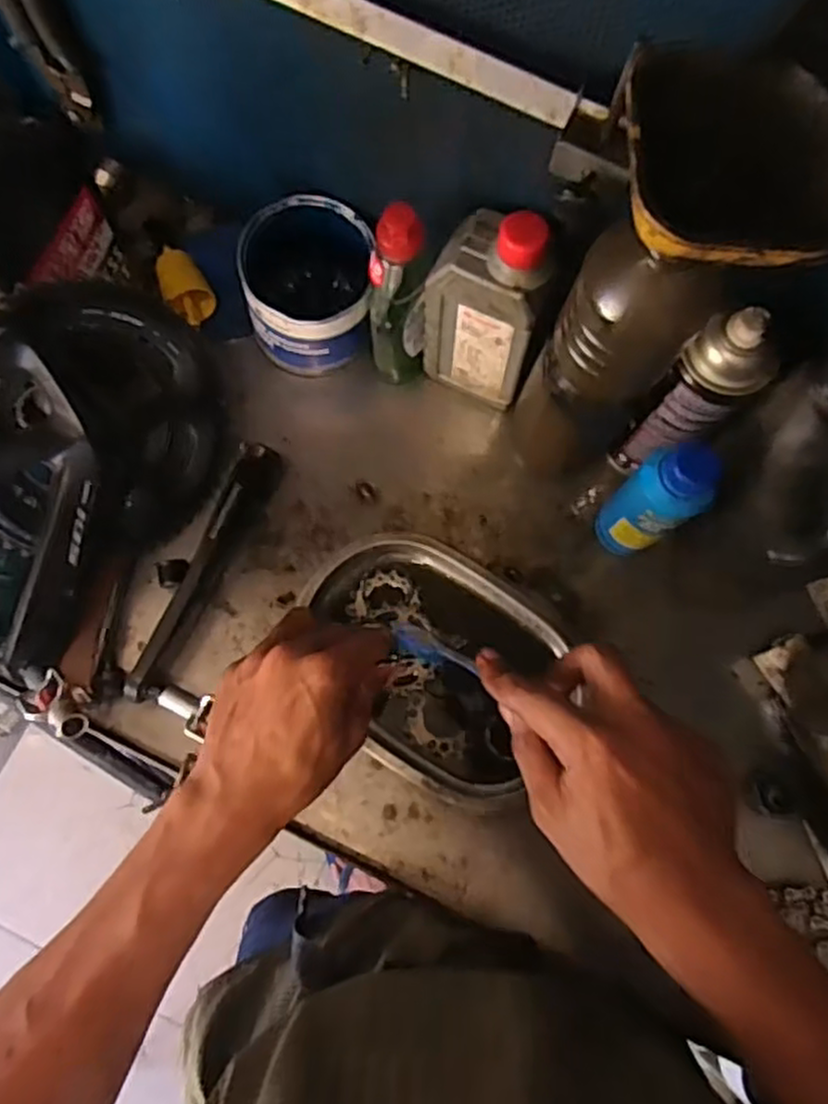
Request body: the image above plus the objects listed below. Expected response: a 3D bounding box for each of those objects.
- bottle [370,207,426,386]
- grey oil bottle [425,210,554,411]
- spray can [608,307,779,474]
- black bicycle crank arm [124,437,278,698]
[{"bbox_3d":[-0.013,-0.184,0.551,0.041,0.170,0.050,2,74,-1],"label":"bottle"},{"bbox_3d":[0.051,-0.172,0.535,0.082,0.185,0.049,28,75,6],"label":"grey oil bottle"},{"bbox_3d":[0.191,-0.099,0.508,0.048,0.184,0.046,0,74,-2],"label":"spray can"},{"bbox_3d":[-0.154,0.009,0.544,0.032,0.029,0.211,18,75,3],"label":"black bicycle crank arm"}]

